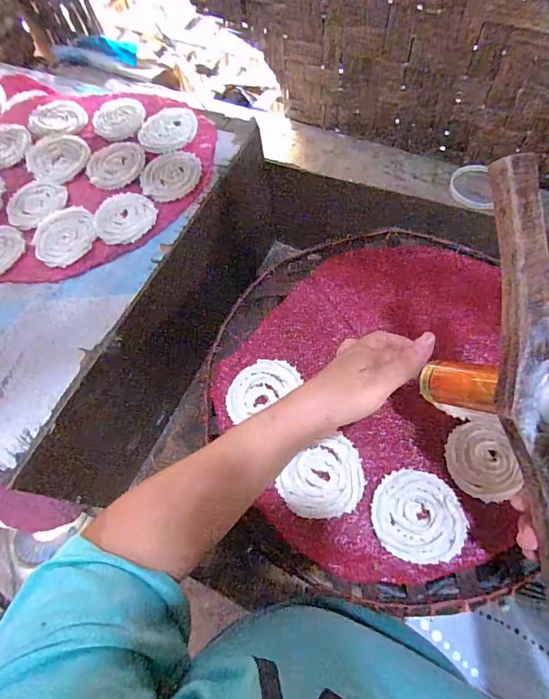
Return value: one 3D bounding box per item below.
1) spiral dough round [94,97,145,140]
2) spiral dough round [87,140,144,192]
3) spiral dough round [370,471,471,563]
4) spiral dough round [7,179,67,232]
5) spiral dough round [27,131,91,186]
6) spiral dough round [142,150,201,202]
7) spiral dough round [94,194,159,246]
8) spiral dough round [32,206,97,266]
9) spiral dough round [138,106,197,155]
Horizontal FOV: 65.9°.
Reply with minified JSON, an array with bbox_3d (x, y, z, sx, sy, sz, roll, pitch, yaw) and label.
[{"bbox_3d":[-0.220,-0.329,0.600,0.071,0.008,0.076,-1,66,3],"label":"spiral dough round"},{"bbox_3d":[-0.210,-0.245,0.559,0.076,0.004,0.083,-1,66,3],"label":"spiral dough round"},{"bbox_3d":[0.125,0.144,0.368,0.076,0.007,0.072,-1,66,3],"label":"spiral dough round"},{"bbox_3d":[-0.307,-0.187,0.542,0.068,0.006,0.077,17,68,10],"label":"spiral dough round"},{"bbox_3d":[-0.291,-0.261,0.570,0.084,0.006,0.081,-1,66,3],"label":"spiral dough round"},{"bbox_3d":[-0.132,-0.222,0.540,0.076,0.004,0.086,-3,66,2],"label":"spiral dough round"},{"bbox_3d":[-0.182,-0.161,0.517,0.073,0.008,0.074,-1,66,3],"label":"spiral dough round"},{"bbox_3d":[-0.254,-0.140,0.512,0.072,0.009,0.084,-22,66,-7],"label":"spiral dough round"},{"bbox_3d":[-0.144,-0.299,0.573,0.072,0.004,0.083,14,67,9],"label":"spiral dough round"}]

